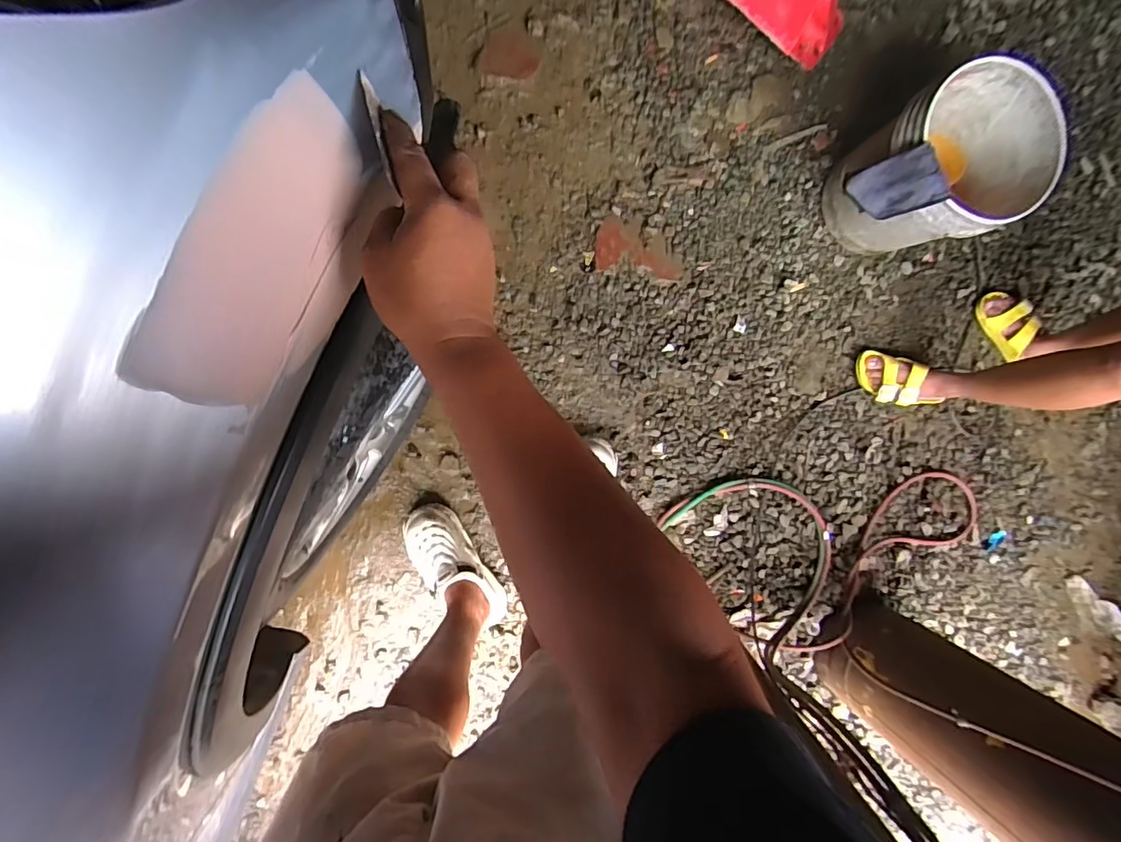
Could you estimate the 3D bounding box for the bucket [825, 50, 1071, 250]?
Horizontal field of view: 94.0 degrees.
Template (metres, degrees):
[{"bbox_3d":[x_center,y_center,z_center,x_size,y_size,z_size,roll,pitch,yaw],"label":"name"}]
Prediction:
[{"bbox_3d":[0.748,-0.495,1.086,0.321,0.317,0.277,-32,97,-4],"label":"bucket"}]

